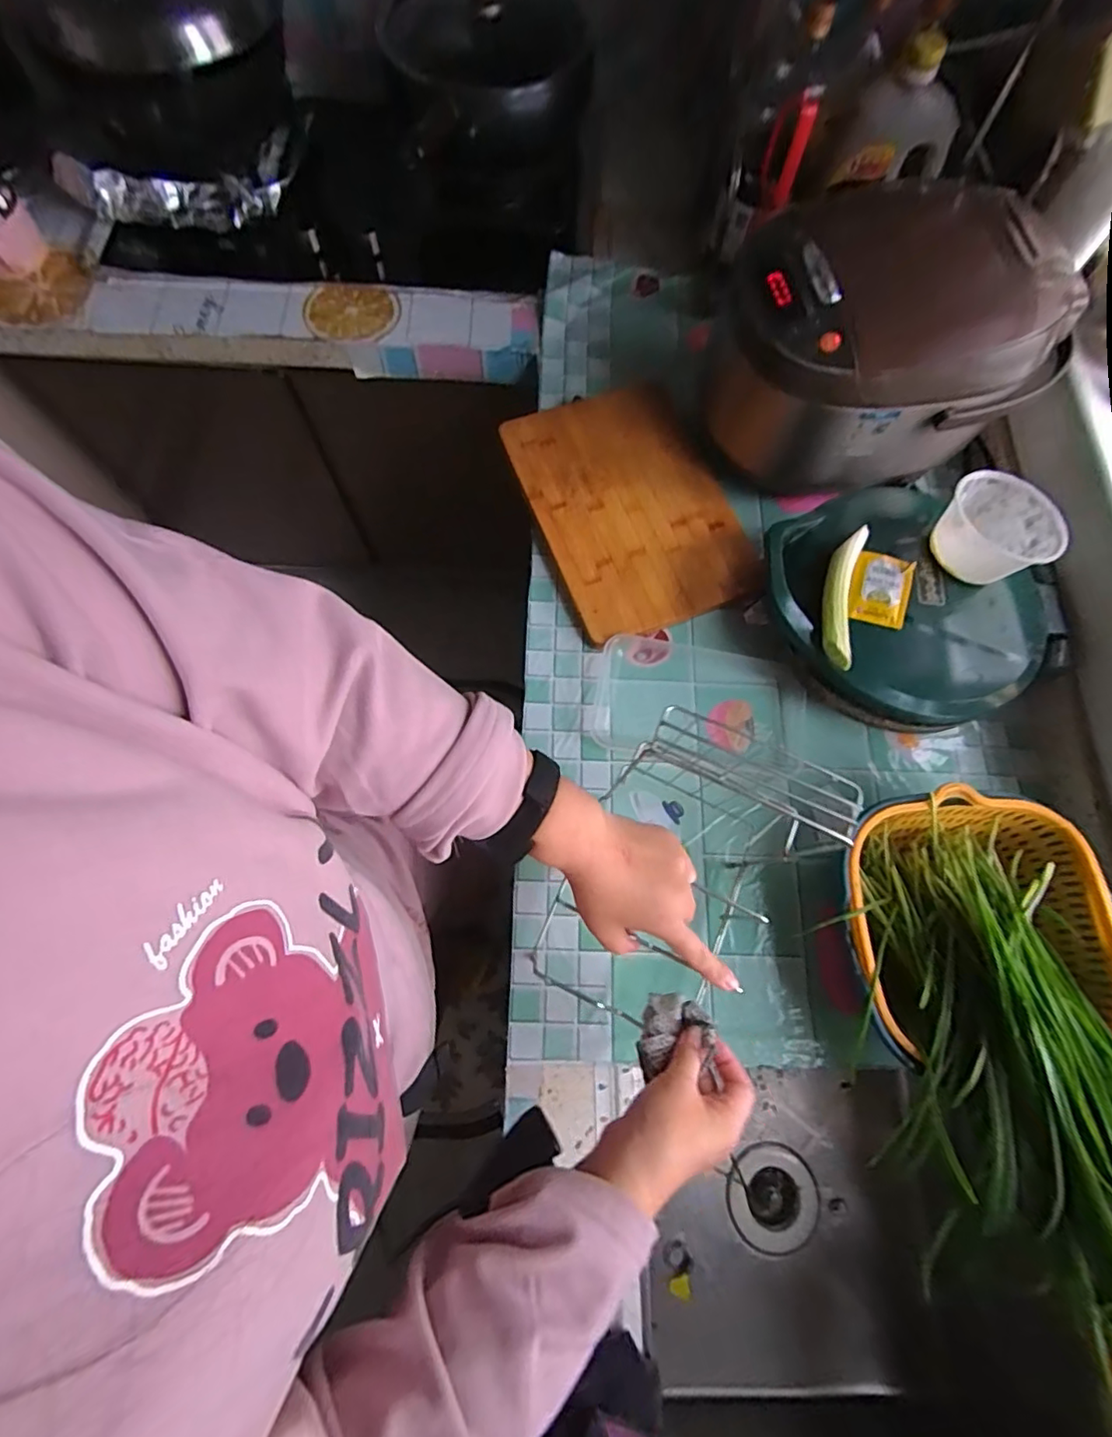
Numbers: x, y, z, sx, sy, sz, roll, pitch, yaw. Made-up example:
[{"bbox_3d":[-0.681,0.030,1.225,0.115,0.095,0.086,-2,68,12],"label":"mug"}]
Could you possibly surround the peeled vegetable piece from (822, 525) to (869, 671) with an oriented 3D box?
[{"bbox_3d":[0.295,-0.127,0.583,0.035,0.026,0.151,12,73,2],"label":"peeled vegetable piece"}]

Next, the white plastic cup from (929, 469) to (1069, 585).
[{"bbox_3d":[0.460,-0.197,0.591,0.109,0.051,0.108,0,73,-2],"label":"white plastic cup"}]

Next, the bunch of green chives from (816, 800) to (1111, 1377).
[{"bbox_3d":[0.378,0.266,0.472,0.207,0.104,0.379,-7,56,-4],"label":"bunch of green chives"}]

